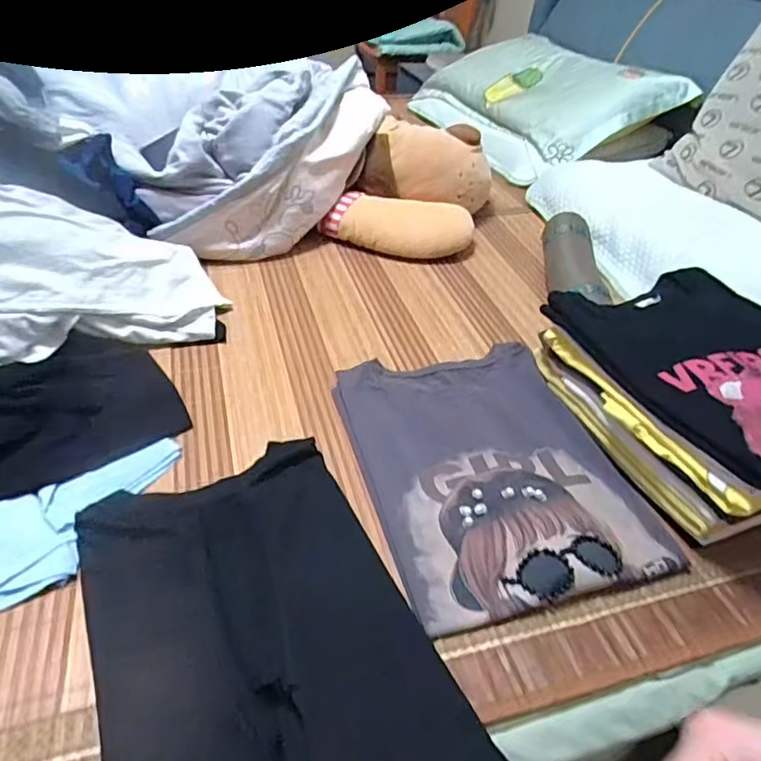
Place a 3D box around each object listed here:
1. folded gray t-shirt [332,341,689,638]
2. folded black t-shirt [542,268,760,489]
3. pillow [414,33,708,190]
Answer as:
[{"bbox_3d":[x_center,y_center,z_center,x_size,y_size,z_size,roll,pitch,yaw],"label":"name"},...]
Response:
[{"bbox_3d":[0.119,0.086,0.649,0.276,0.025,0.356,-9,41,-15],"label":"folded gray t-shirt"},{"bbox_3d":[0.391,-0.028,0.650,0.250,0.033,0.320,-12,44,-19],"label":"folded black t-shirt"},{"bbox_3d":[0.386,-0.769,1.531,0.437,0.112,0.719,-39,46,5],"label":"pillow"}]

